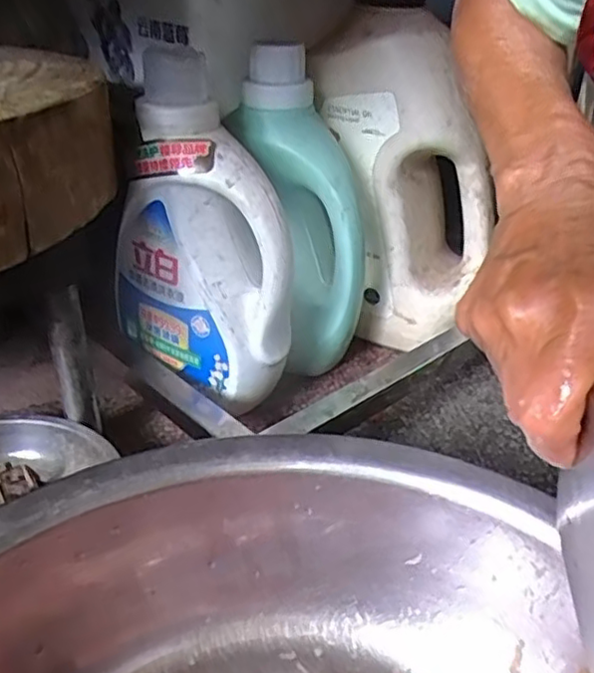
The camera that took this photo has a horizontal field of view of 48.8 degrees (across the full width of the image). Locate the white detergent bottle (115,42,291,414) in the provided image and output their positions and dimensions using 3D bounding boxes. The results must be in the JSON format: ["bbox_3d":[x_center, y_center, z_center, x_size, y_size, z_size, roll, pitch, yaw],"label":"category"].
[{"bbox_3d":[-0.077,-0.073,0.527,0.082,0.230,0.150,-23,40,-34],"label":"white detergent bottle"}]

